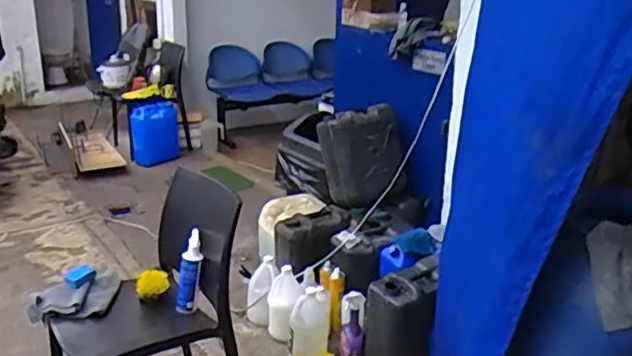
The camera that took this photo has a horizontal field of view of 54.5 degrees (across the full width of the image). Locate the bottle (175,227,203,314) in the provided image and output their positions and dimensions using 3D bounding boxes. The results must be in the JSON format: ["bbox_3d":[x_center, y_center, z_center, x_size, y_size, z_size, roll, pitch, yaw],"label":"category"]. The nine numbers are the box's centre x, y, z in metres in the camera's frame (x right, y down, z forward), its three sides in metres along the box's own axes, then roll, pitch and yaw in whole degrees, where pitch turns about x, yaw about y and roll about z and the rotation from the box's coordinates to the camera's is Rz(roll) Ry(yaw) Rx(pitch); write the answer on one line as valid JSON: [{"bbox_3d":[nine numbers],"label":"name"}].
[{"bbox_3d":[-0.381,0.283,1.871,0.071,0.255,0.077,4,-14,6],"label":"bottle"}]

